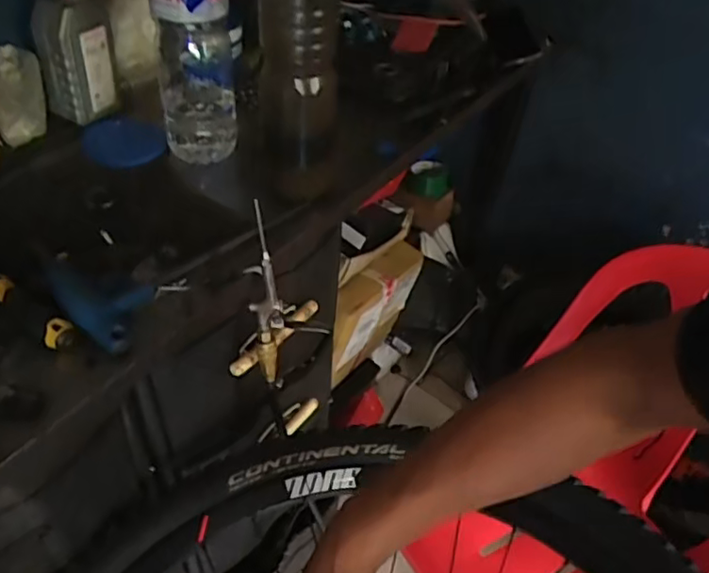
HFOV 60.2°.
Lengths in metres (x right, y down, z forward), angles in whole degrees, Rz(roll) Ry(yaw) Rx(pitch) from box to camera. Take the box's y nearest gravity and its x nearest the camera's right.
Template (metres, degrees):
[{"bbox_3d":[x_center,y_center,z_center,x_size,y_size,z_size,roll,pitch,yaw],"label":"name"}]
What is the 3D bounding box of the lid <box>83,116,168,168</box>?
[{"bbox_3d":[-0.296,-0.187,0.792,0.098,0.022,0.104,3,46,-3],"label":"lid"}]

